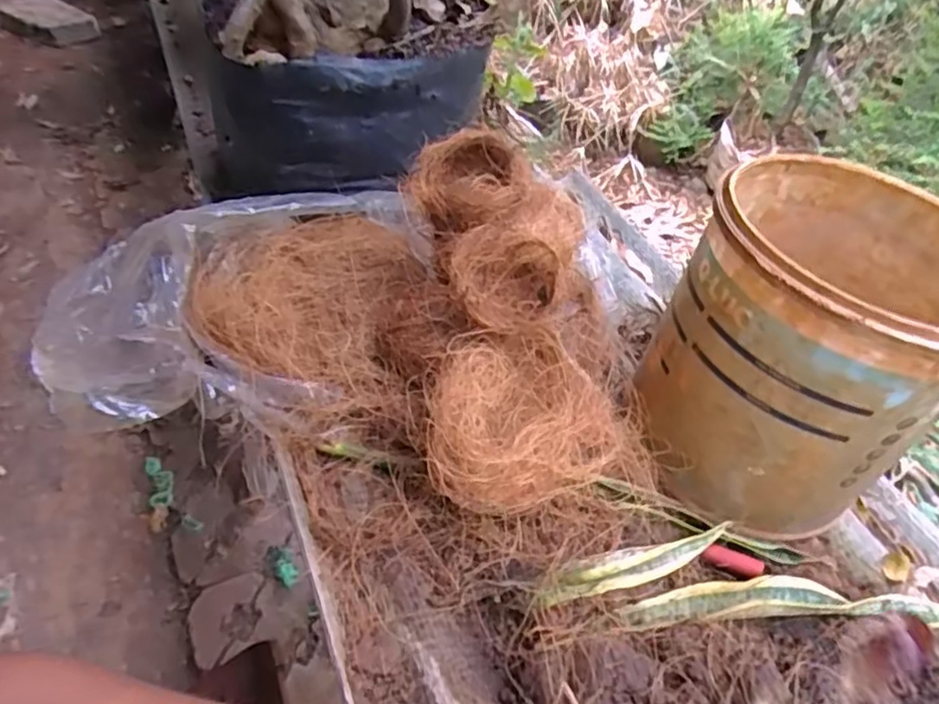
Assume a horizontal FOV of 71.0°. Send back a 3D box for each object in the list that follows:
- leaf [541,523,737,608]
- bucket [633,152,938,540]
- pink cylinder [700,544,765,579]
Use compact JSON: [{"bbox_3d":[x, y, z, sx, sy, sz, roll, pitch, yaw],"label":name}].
[{"bbox_3d":[0.103,0.128,0.399,0.124,0.015,0.019,-10,48,-14],"label":"leaf"},{"bbox_3d":[0.222,-0.006,0.434,0.171,0.174,0.202,37,54,28],"label":"bucket"},{"bbox_3d":[0.169,0.134,0.421,0.039,0.012,0.011,12,46,7],"label":"pink cylinder"}]

